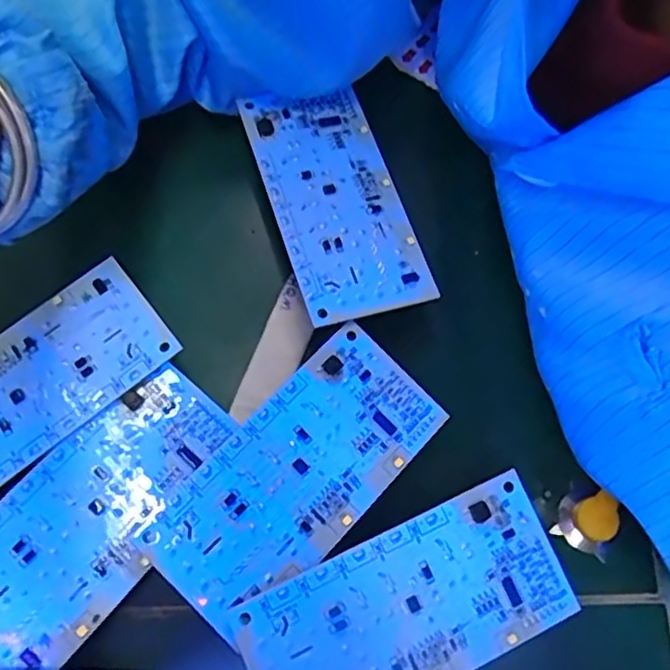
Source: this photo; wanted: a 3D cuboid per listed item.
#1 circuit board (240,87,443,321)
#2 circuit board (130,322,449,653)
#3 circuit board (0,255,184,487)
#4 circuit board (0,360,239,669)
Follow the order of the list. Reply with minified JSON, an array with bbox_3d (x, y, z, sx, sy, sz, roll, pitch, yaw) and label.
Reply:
[{"bbox_3d":[0.001,-0.056,0.283,0.054,0.004,0.104,-15,70,-14],"label":"circuit board"},{"bbox_3d":[-0.014,0.051,0.248,0.054,0.005,0.114,45,73,4],"label":"circuit board"},{"bbox_3d":[-0.116,0.019,0.252,0.108,0.004,0.054,-38,69,-11],"label":"circuit board"},{"bbox_3d":[-0.086,0.063,0.237,0.054,0.005,0.112,41,71,5],"label":"circuit board"}]

